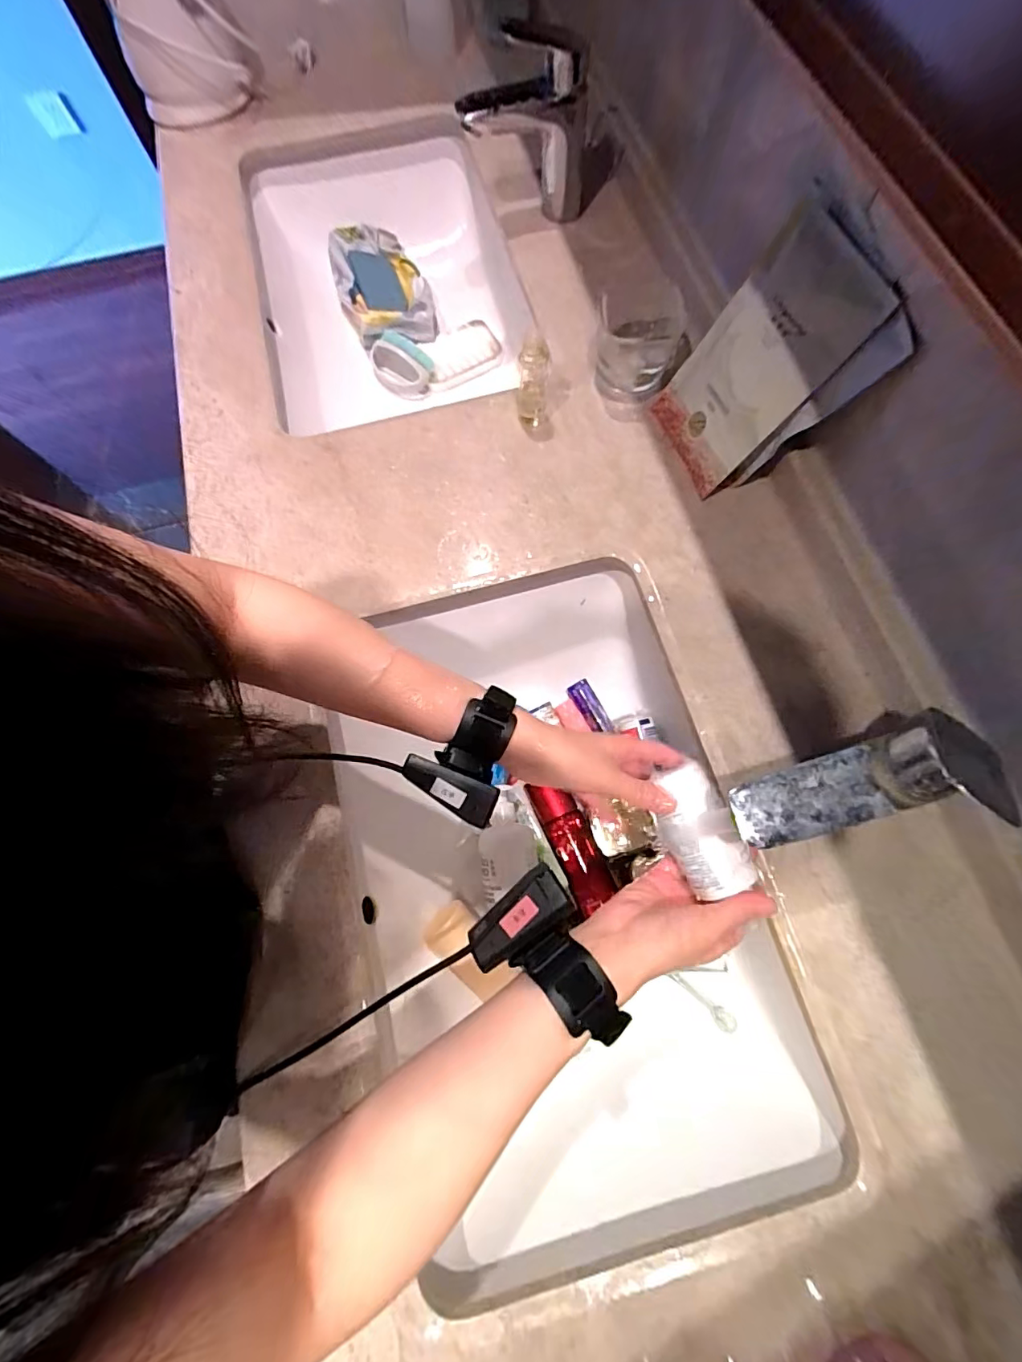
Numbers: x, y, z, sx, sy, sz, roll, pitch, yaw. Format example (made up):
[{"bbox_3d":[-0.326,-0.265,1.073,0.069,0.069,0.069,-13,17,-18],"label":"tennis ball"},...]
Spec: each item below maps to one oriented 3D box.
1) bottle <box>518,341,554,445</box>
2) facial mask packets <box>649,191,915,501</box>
[{"bbox_3d":[0.024,-0.287,0.504,0.036,0.082,0.046,-1,72,2],"label":"bottle"},{"bbox_3d":[0.218,-0.270,0.447,0.040,0.194,0.147,-10,72,-29],"label":"facial mask packets"}]

